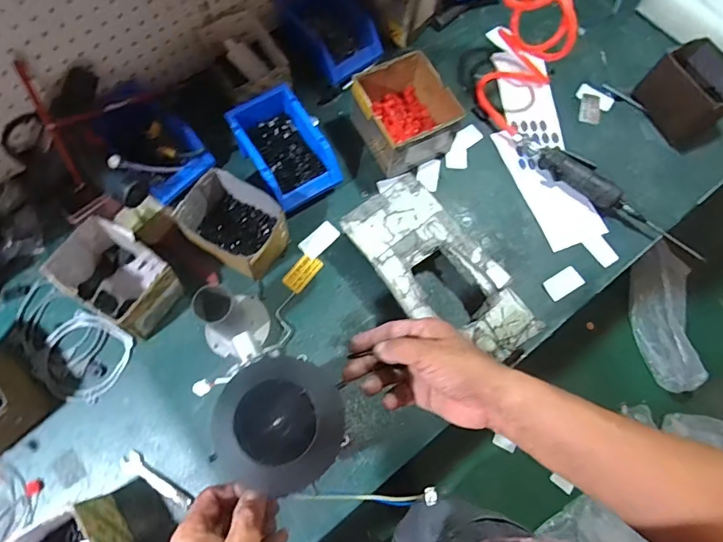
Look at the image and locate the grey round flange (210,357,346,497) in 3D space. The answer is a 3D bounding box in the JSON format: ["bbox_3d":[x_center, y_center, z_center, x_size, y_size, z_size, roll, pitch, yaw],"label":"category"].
[{"bbox_3d":[-0.066,0.123,0.379,0.100,0.031,0.100,1,71,-2],"label":"grey round flange"}]

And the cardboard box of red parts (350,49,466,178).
[{"bbox_3d":[0.074,-0.262,0.786,0.140,0.100,0.149,-26,74,-11],"label":"cardboard box of red parts"}]

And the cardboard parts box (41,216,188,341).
[{"bbox_3d":[-0.354,0.010,0.686,0.157,0.091,0.118,38,74,10],"label":"cardboard parts box"}]

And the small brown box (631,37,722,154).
[{"bbox_3d":[0.593,-0.317,0.841,0.108,0.108,0.151,-29,75,-11],"label":"small brown box"}]

